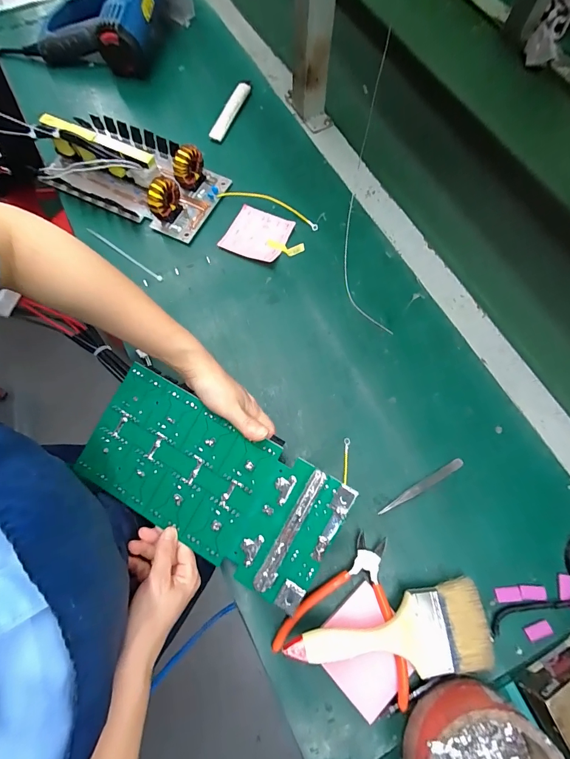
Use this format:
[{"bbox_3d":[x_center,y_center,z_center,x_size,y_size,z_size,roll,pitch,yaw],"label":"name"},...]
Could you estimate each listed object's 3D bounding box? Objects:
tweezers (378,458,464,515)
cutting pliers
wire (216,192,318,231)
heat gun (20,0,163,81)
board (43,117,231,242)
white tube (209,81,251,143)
[{"bbox_3d":[0.157,0.123,0.405,0.113,0.010,0.011,-28,74,-9],"label":"tweezers"},{"bbox_3d":[0.075,0.232,0.365,0.135,0.015,0.133,21,73,6],"label":"cutting pliers"},{"bbox_3d":[-0.022,-0.255,0.519,0.154,0.013,0.024,20,73,6],"label":"wire"},{"bbox_3d":[-0.308,-0.659,0.609,0.215,0.099,0.245,15,74,5],"label":"heat gun"},{"bbox_3d":[-0.224,-0.313,0.515,0.259,0.064,0.141,23,73,7],"label":"board"},{"bbox_3d":[-0.089,-0.442,0.583,0.023,0.019,0.131,20,73,6],"label":"white tube"}]

